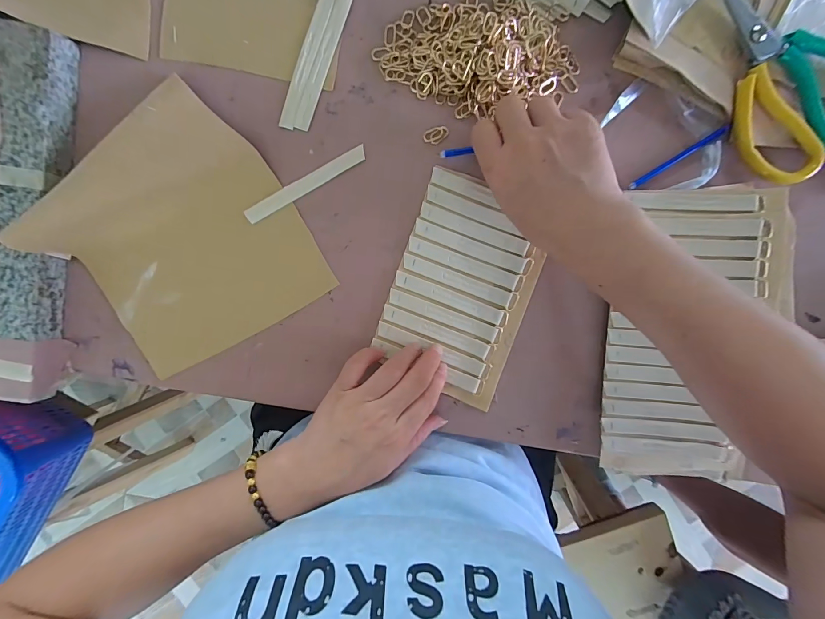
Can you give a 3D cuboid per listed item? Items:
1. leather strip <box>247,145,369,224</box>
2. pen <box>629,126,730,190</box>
[{"bbox_3d":[-0.092,-0.109,0.304,0.114,0.004,0.014,-30,97,0],"label":"leather strip"},{"bbox_3d":[0.231,-0.132,0.304,0.092,0.011,0.006,-31,94,2],"label":"pen"}]

